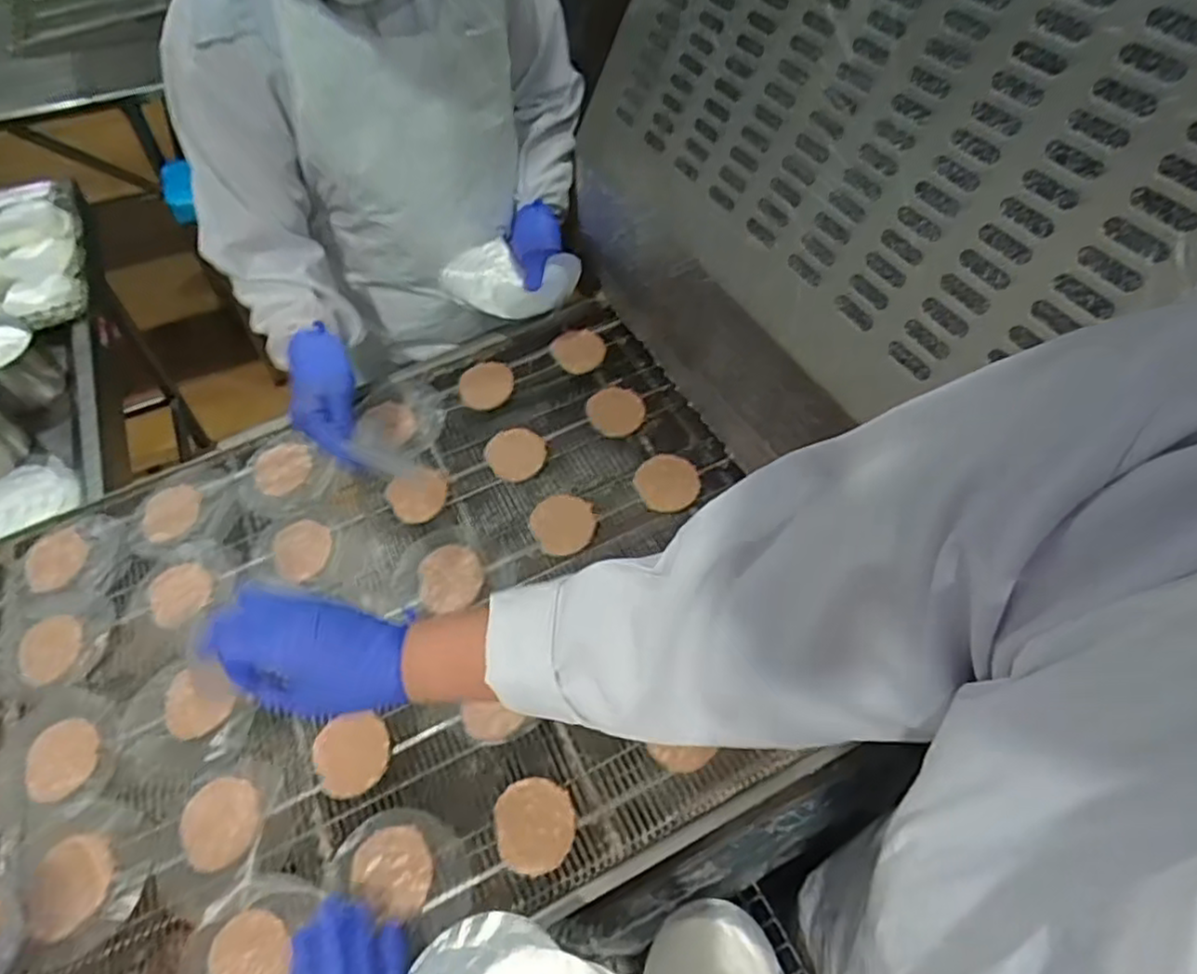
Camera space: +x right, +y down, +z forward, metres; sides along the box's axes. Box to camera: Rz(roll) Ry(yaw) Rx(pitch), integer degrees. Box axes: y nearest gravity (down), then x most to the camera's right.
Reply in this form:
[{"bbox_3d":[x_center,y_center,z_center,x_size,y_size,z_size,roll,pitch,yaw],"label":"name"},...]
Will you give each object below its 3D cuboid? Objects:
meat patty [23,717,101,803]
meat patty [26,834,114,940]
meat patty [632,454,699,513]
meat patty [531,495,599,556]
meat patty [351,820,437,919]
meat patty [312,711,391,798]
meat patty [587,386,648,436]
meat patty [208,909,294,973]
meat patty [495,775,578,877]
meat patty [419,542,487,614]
[{"bbox_3d":[-0.488,0.245,0.639,0.065,0.008,0.067,0,52,0],"label":"meat patty"},{"bbox_3d":[-0.436,0.324,0.579,0.071,0.005,0.067,0,52,0],"label":"meat patty"},{"bbox_3d":[0.073,-0.006,0.749,0.067,0.006,0.062,-39,79,-17],"label":"meat patty"},{"bbox_3d":[-0.036,0.038,0.733,0.064,0.018,0.064,0,52,0],"label":"meat patty"},{"bbox_3d":[-0.165,0.303,0.565,0.064,0.014,0.059,7,52,6],"label":"meat patty"},{"bbox_3d":[-0.216,0.233,0.618,0.064,0.015,0.063,0,52,0],"label":"meat patty"},{"bbox_3d":[0.020,-0.086,0.815,0.062,0.012,0.062,1,69,-1],"label":"meat patty"},{"bbox_3d":[-0.264,0.360,0.537,0.060,0.013,0.069,-24,55,-17],"label":"meat patty"},{"bbox_3d":[-0.051,0.275,0.575,0.062,0.009,0.069,-9,52,-6],"label":"meat patty"},{"bbox_3d":[-0.152,0.088,0.717,0.065,0.012,0.071,-17,54,-12],"label":"meat patty"}]

